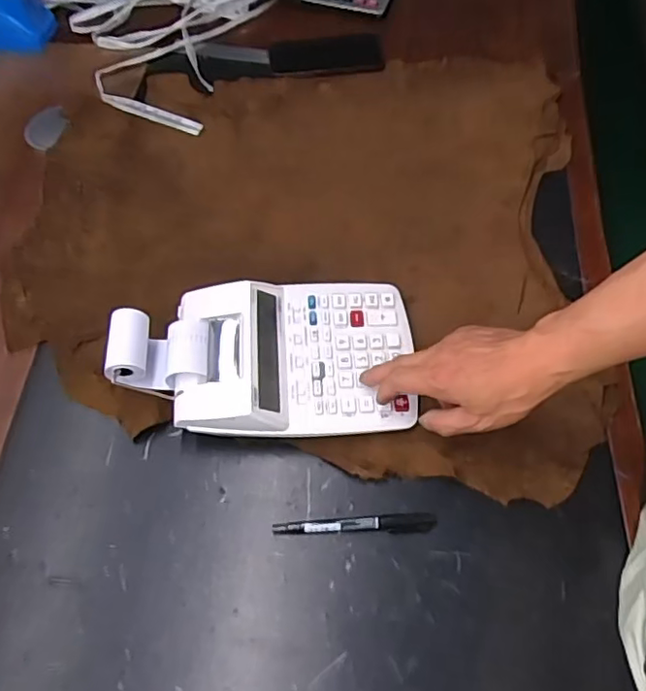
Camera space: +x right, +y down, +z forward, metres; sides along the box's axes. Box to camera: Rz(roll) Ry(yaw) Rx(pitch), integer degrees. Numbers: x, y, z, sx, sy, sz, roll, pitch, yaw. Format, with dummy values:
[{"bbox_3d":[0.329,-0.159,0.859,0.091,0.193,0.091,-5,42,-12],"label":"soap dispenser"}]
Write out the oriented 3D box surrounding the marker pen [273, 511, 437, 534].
[{"bbox_3d":[0.027,0.155,0.516,0.138,0.009,0.017,-4,59,0],"label":"marker pen"}]

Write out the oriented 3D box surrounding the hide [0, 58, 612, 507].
[{"bbox_3d":[-0.034,-0.152,0.689,0.622,0.018,0.581,5,60,5],"label":"hide"}]

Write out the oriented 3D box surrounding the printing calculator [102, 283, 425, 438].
[{"bbox_3d":[-0.052,0.005,0.574,0.268,0.082,0.160,-1,59,2],"label":"printing calculator"}]

